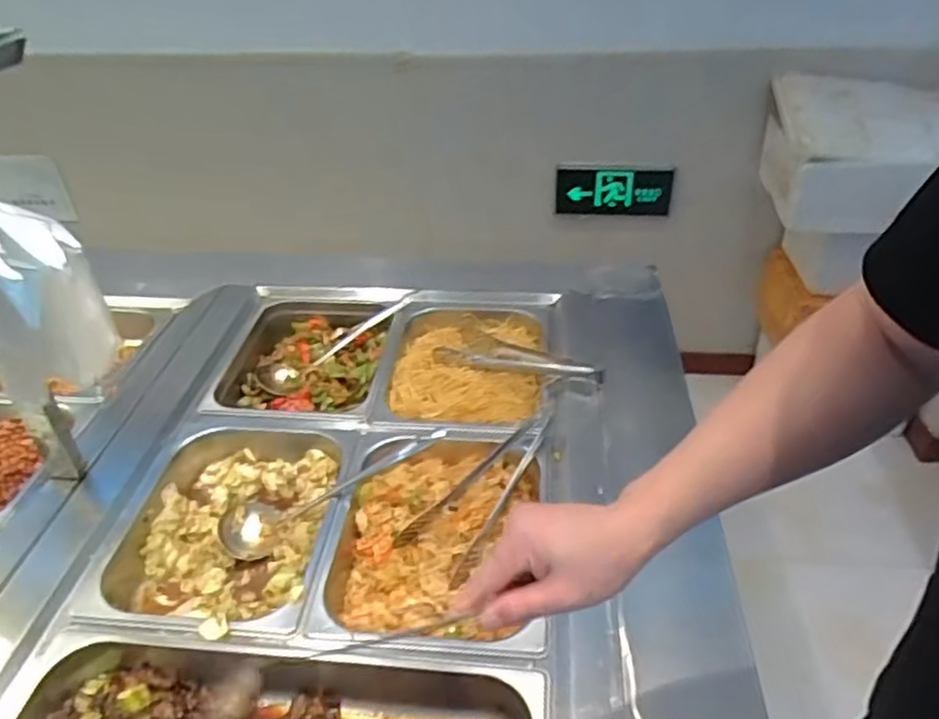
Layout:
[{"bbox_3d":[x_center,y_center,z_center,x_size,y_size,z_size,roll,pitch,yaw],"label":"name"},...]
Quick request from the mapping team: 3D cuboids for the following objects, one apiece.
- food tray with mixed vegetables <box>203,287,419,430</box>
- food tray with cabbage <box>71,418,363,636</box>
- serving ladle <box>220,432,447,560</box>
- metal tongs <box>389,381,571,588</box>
[{"bbox_3d":[-0.255,0.011,1.062,0.276,0.089,0.299,2,38,8],"label":"food tray with mixed vegetables"},{"bbox_3d":[-0.278,0.198,0.826,0.261,0.076,0.296,2,38,9],"label":"food tray with cabbage"},{"bbox_3d":[-0.157,0.156,0.825,0.289,0.050,0.070,-24,37,4],"label":"serving ladle"},{"bbox_3d":[0.029,0.130,0.870,0.084,0.055,0.303,20,41,24],"label":"metal tongs"}]

